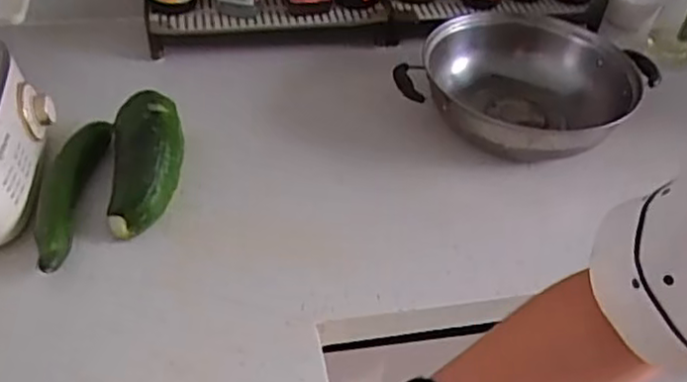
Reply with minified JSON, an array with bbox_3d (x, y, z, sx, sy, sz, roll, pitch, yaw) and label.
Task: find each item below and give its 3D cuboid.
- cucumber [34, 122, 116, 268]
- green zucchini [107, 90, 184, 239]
[{"bbox_3d":[-0.291,0.001,0.703,0.053,0.045,0.210,2,44,-3],"label":"cucumber"},{"bbox_3d":[-0.212,-0.034,0.727,0.073,0.066,0.168,-5,45,-11],"label":"green zucchini"}]

